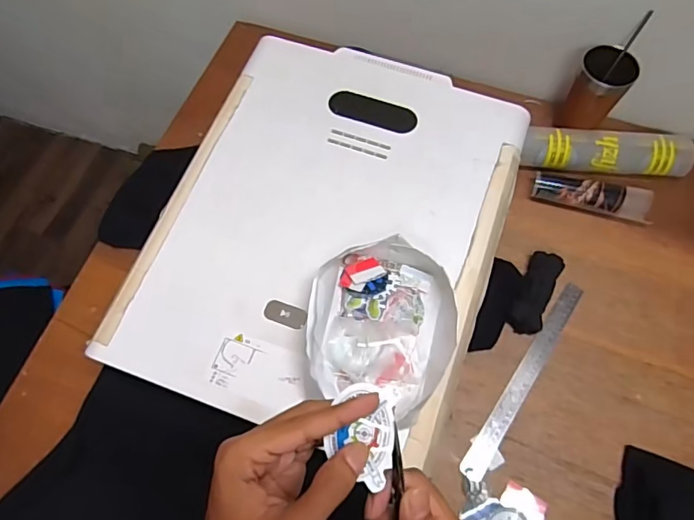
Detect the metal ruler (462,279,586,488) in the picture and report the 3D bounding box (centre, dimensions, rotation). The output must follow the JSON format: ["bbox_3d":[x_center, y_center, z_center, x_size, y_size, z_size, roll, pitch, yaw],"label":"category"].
[{"bbox_3d":[0.252,0.164,0.709,0.029,0.005,0.319,29,70,22],"label":"metal ruler"}]

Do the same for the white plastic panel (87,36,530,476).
[{"bbox_3d":[-0.018,-0.053,0.621,0.400,0.021,0.499,18,69,8],"label":"white plastic panel"}]

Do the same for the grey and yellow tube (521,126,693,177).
[{"bbox_3d":[0.422,-0.169,0.815,0.264,0.058,0.058,6,68,3],"label":"grey and yellow tube"}]

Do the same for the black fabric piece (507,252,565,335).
[{"bbox_3d":[0.279,0.049,0.740,0.050,0.028,0.129,27,70,11],"label":"black fabric piece"}]

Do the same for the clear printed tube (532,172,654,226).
[{"bbox_3d":[0.389,-0.099,0.795,0.184,0.043,0.050,17,69,8],"label":"clear printed tube"}]

